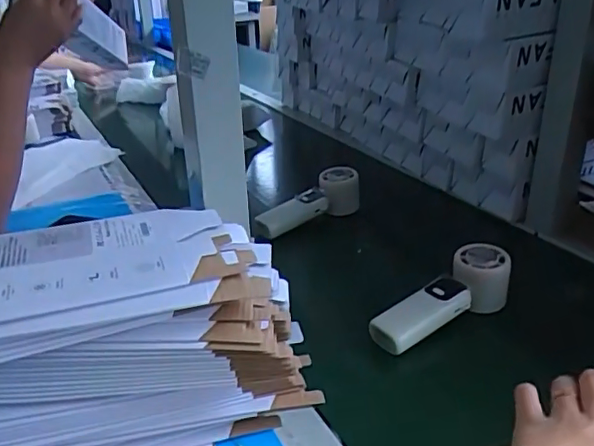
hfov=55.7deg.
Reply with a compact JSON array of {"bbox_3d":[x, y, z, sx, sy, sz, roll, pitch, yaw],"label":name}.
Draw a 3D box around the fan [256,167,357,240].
[{"bbox_3d":[0.016,-0.018,0.787,0.157,0.062,0.051,-27,35,-21],"label":"fan"}]

